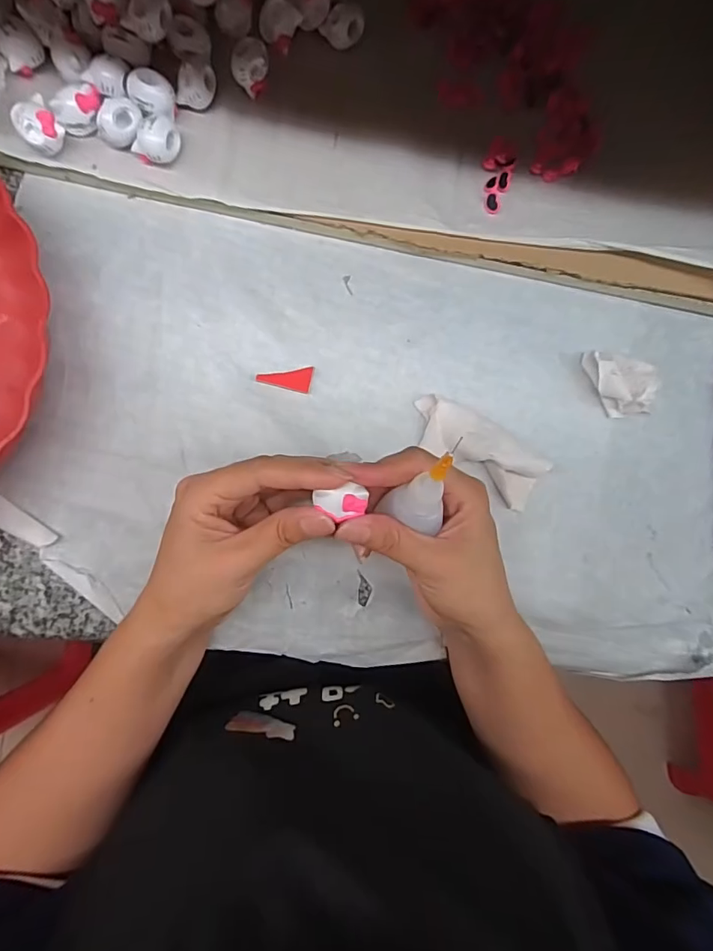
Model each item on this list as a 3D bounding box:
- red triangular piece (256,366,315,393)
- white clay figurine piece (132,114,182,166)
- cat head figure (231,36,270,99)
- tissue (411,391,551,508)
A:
[{"bbox_3d":[-0.044,-0.063,0.303,0.033,0.005,0.016,12,85,-7],"label":"red triangular piece"},{"bbox_3d":[-0.114,-0.194,0.279,0.021,0.020,0.024,22,84,-6],"label":"white clay figurine piece"},{"bbox_3d":[-0.064,-0.245,0.293,0.021,0.020,0.020,-1,86,-8],"label":"cat head figure"},{"bbox_3d":[0.080,-0.018,0.308,0.094,0.027,0.037,34,83,-4],"label":"tissue"}]

